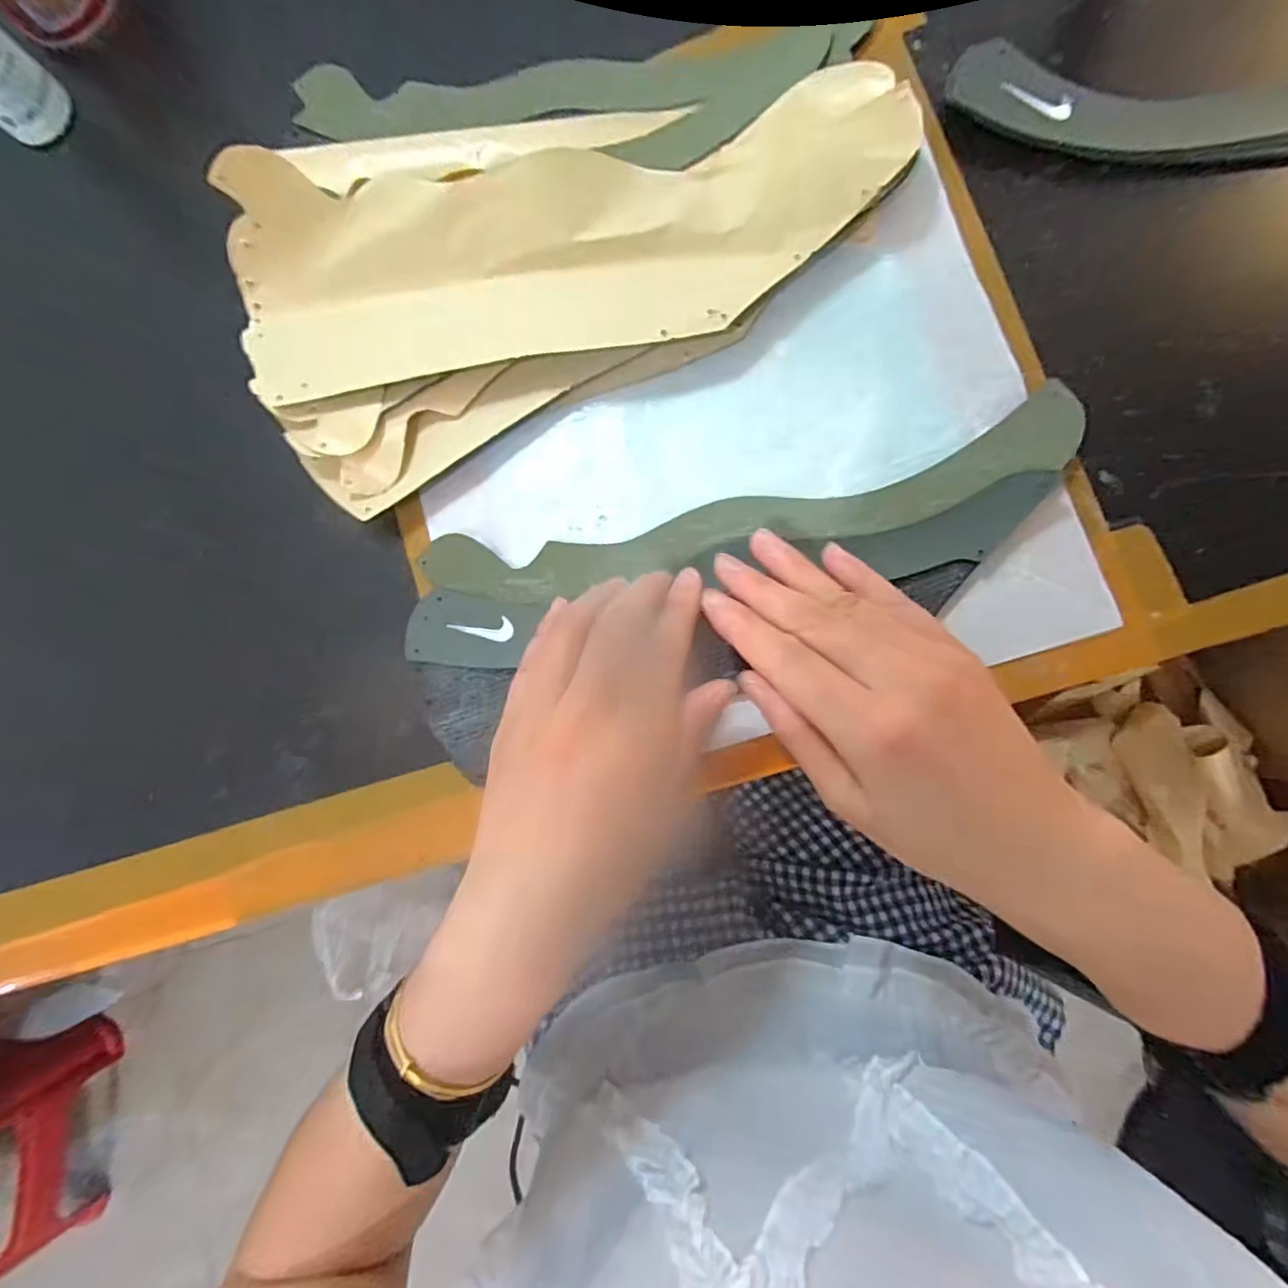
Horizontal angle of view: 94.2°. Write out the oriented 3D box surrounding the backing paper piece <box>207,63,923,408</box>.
[{"bbox_3d":[-0.037,-0.174,0.261,0.296,0.021,0.091,-9,98,5],"label":"backing paper piece"}]

